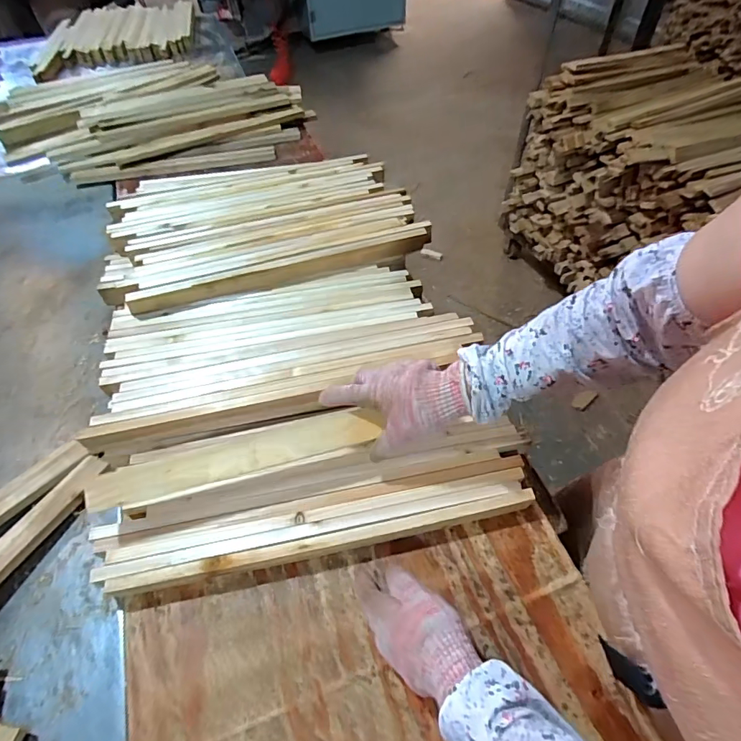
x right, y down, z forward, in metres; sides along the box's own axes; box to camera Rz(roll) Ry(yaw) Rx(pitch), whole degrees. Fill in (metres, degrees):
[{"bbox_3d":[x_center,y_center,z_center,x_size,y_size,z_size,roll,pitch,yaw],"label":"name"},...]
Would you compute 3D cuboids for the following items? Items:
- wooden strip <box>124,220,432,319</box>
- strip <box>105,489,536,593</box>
[{"bbox_3d":[-0.137,-0.180,0.772,0.514,0.036,0.032,-17,55,-13],"label":"wooden strip"},{"bbox_3d":[-0.042,0.205,0.532,0.481,0.042,0.018,-9,53,-8],"label":"strip"}]

